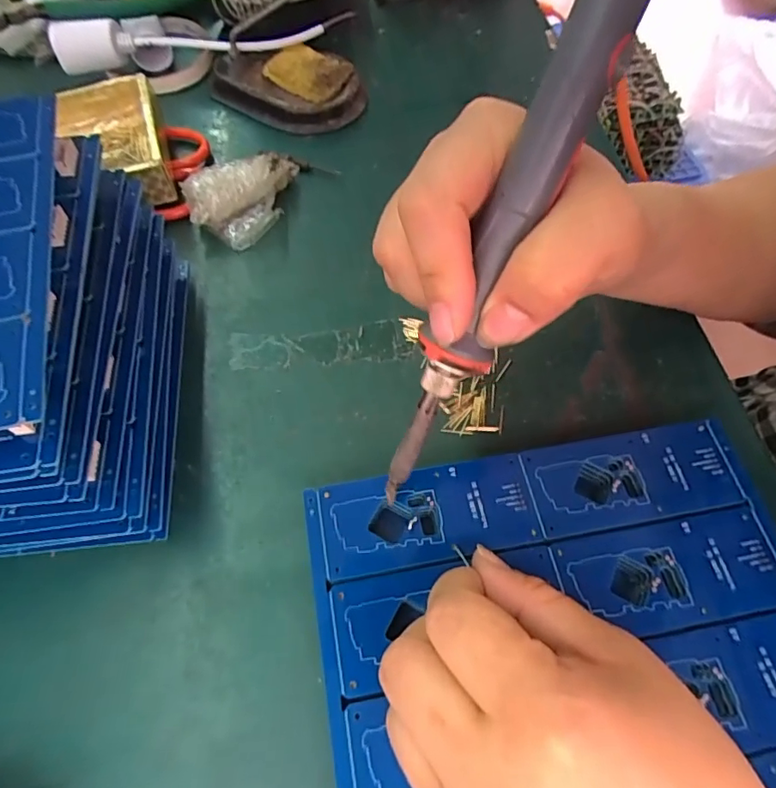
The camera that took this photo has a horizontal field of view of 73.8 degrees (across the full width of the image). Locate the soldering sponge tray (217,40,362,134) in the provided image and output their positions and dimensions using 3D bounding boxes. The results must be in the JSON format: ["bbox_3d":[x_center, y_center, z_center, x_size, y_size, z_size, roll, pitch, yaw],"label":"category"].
[{"bbox_3d":[-0.069,-0.217,0.362,0.102,0.020,0.063,22,64,9],"label":"soldering sponge tray"}]

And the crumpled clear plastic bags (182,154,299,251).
[{"bbox_3d":[-0.079,-0.117,0.308,0.073,0.031,0.043,-31,67,-17],"label":"crumpled clear plastic bags"}]

